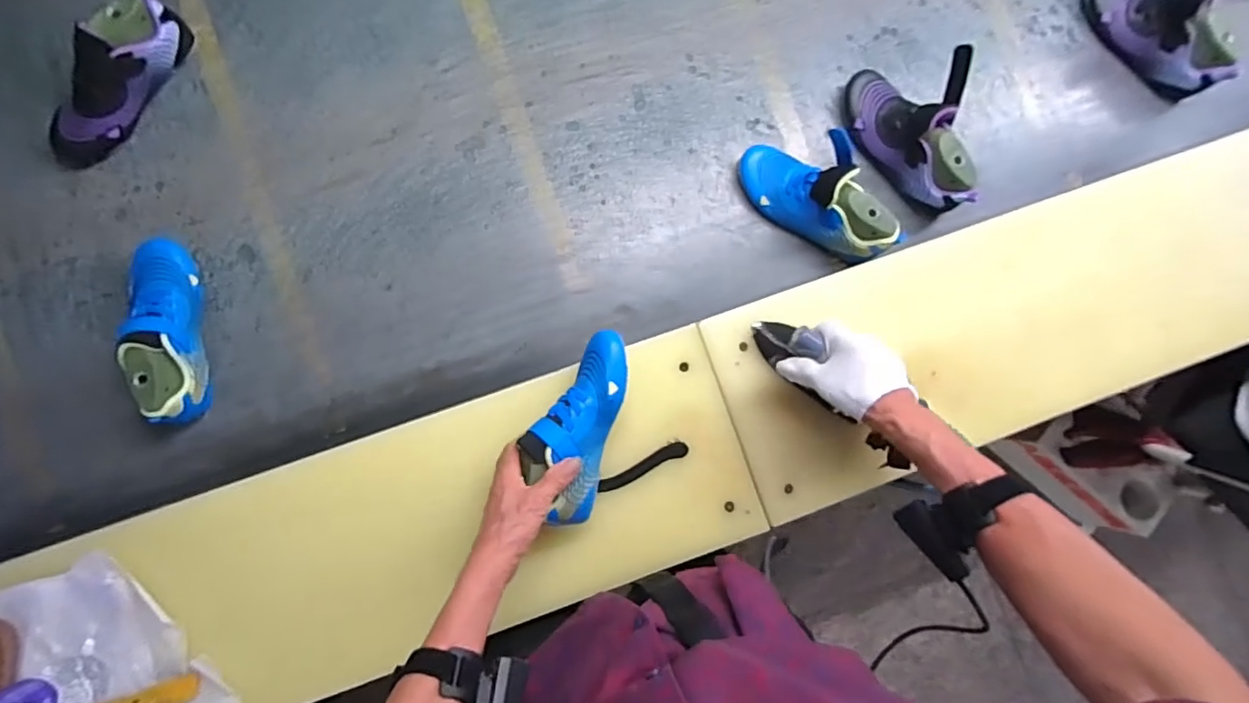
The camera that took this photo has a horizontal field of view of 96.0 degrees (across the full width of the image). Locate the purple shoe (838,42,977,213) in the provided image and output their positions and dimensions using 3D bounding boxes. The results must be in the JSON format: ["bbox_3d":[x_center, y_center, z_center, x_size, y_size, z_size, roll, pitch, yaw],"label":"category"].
[{"bbox_3d":[0.378,-0.285,0.724,0.091,0.114,0.218,-26,86,-6],"label":"purple shoe"}]

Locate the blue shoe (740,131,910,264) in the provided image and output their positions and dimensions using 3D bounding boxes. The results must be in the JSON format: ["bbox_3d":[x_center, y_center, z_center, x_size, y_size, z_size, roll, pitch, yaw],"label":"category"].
[{"bbox_3d":[0.252,-0.199,0.720,0.221,0.092,0.087,39,83,1],"label":"blue shoe"}]

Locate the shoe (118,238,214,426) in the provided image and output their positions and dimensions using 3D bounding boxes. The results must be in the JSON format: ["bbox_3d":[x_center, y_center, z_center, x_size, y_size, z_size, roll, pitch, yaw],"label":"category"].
[{"bbox_3d":[-0.543,-0.029,0.660,0.077,0.083,0.227,-17,85,-5],"label":"shoe"}]

